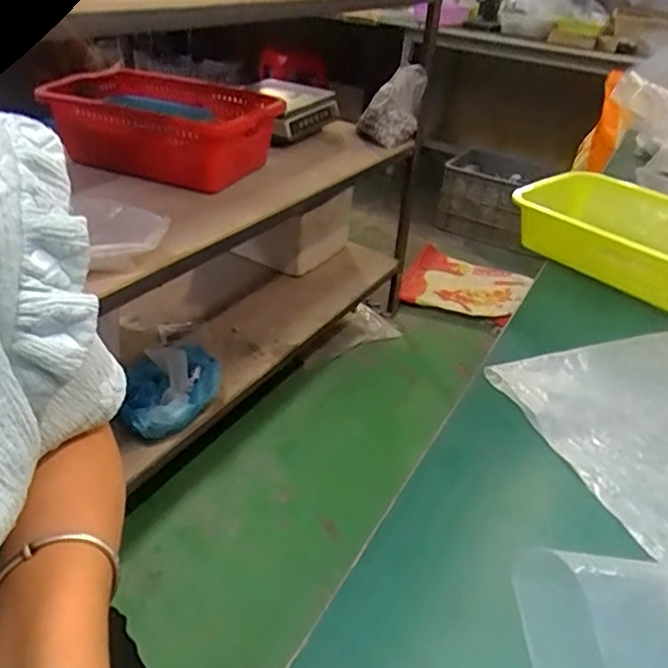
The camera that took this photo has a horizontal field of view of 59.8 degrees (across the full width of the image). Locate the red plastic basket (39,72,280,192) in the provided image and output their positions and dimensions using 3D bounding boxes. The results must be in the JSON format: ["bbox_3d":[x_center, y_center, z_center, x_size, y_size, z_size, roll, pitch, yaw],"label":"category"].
[{"bbox_3d":[-0.386,-0.496,1.369,0.471,0.127,0.342,15,36,14],"label":"red plastic basket"}]

